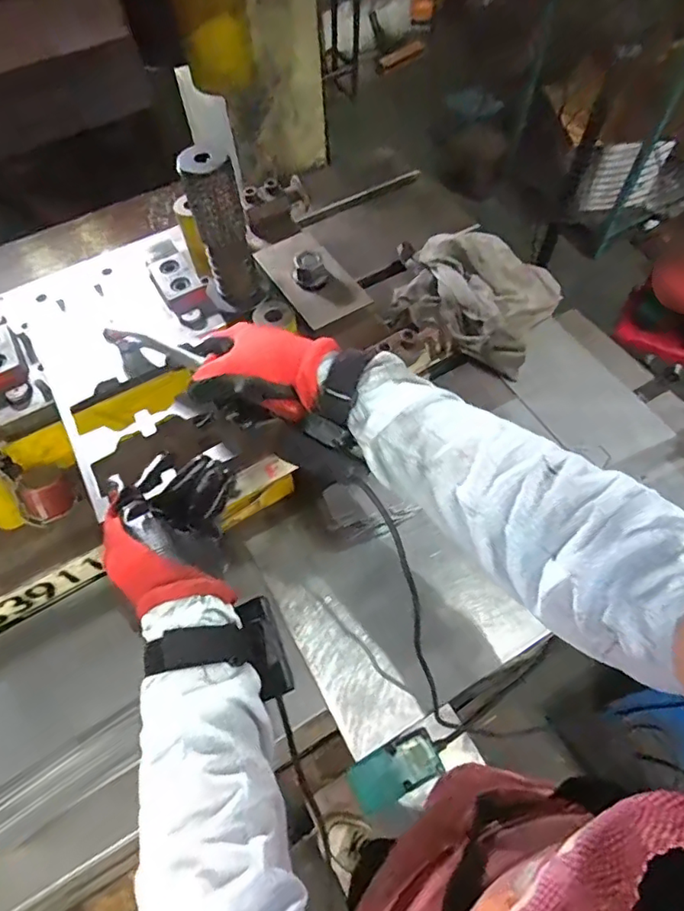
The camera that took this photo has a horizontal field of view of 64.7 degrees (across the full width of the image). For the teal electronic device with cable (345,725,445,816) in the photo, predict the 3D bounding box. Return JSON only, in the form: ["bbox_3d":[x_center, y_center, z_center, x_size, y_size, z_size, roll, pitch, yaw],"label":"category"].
[{"bbox_3d":[0.116,0.674,1.157,0.198,0.066,0.101,-23,60,-11],"label":"teal electronic device with cable"}]

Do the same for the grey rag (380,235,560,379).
[{"bbox_3d":[0.187,-0.235,0.769,0.214,0.069,0.186,27,64,18],"label":"grey rag"}]

